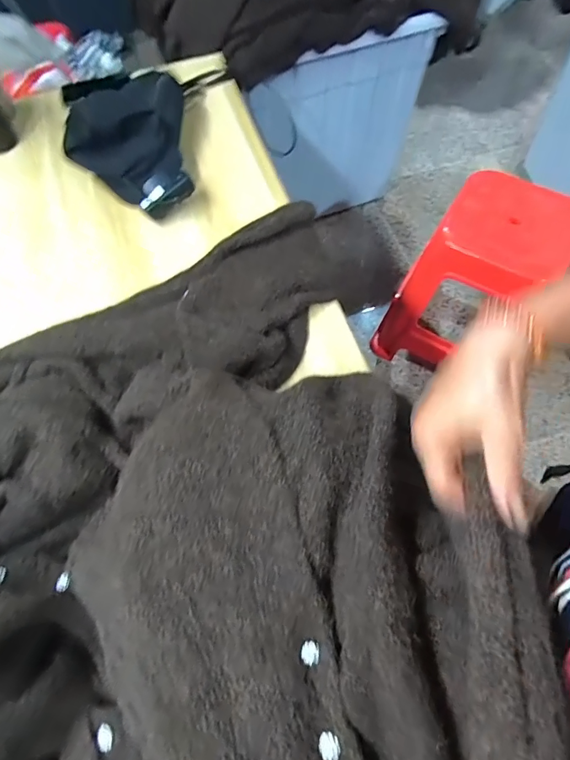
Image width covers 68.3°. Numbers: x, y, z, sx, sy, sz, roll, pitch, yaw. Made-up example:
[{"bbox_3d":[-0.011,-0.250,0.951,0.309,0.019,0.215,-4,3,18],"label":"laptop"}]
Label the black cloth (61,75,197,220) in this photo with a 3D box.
[{"bbox_3d":[-0.282,-0.418,0.766,0.210,0.115,0.277,-10,66,-4],"label":"black cloth"}]

